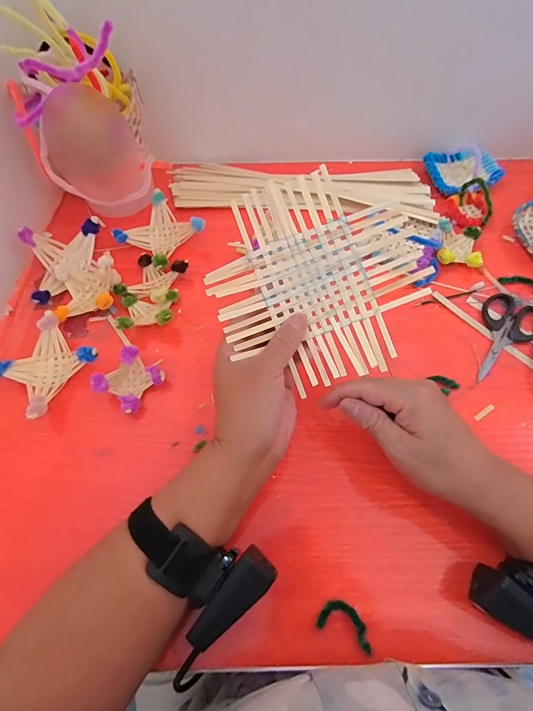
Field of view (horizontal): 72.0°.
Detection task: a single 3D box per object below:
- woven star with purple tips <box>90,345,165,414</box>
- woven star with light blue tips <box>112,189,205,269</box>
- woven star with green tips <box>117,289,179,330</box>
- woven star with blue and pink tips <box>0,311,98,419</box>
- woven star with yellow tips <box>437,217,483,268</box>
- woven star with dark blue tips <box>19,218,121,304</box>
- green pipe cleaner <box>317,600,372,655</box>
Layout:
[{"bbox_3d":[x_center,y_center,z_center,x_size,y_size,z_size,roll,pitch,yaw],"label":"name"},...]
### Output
[{"bbox_3d":[-0.137,0.026,0.371,0.050,0.029,0.053,34,68,16],"label":"woven star with purple tips"},{"bbox_3d":[-0.133,-0.155,0.456,0.077,0.034,0.082,36,68,17],"label":"woven star with light blue tips"},{"bbox_3d":[-0.132,-0.052,0.410,0.061,0.029,0.055,-7,63,-4],"label":"woven star with green tips"},{"bbox_3d":[-0.224,0.011,0.376,0.084,0.034,0.081,36,68,17],"label":"woven star with blue and pink tips"},{"bbox_3d":[0.235,-0.134,0.450,0.051,0.029,0.058,8,63,4],"label":"woven star with yellow tips"},{"bbox_3d":[-0.230,-0.113,0.430,0.091,0.044,0.112,-22,65,-11],"label":"woven star with dark blue tips"},{"bbox_3d":[0.063,0.208,0.285,0.044,0.008,0.022,23,65,11],"label":"green pipe cleaner"}]

